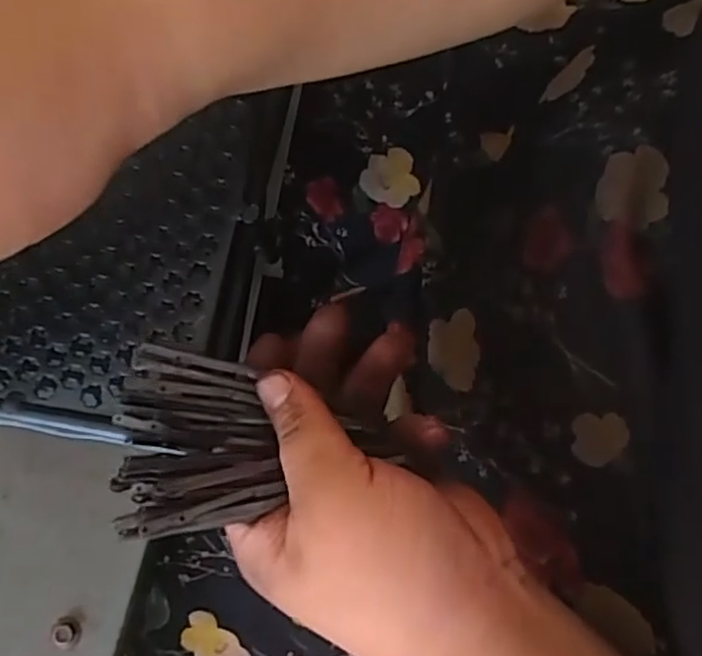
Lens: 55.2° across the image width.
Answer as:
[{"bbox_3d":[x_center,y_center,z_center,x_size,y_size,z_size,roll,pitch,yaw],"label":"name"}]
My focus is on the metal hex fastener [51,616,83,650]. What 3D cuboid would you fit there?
[{"bbox_3d":[-0.132,0.141,0.311,0.013,0.006,0.013,5,76,0],"label":"metal hex fastener"}]

